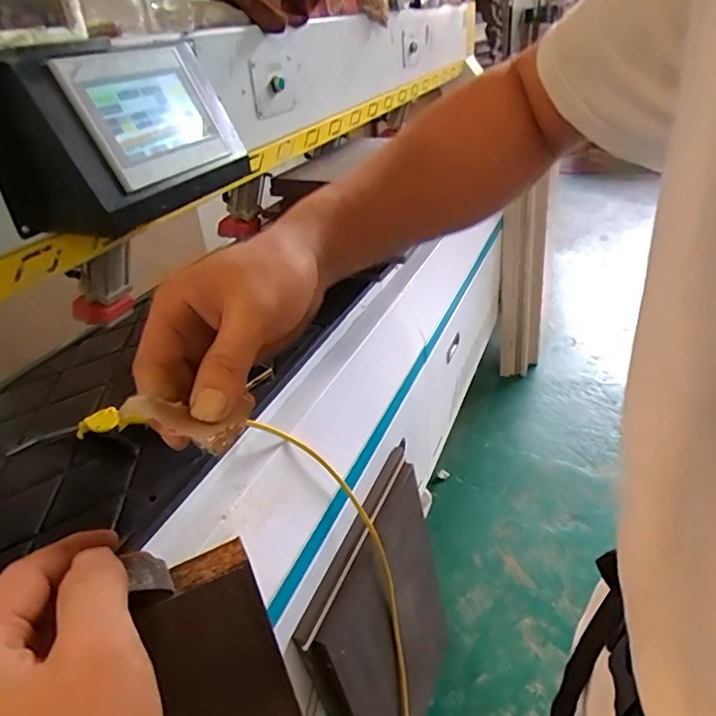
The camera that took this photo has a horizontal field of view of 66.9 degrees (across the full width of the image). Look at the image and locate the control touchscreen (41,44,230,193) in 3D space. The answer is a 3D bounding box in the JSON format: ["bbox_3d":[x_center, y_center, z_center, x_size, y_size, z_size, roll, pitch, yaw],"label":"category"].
[{"bbox_3d":[-0.253,-0.303,0.662,0.017,0.157,0.204,-22,18,38],"label":"control touchscreen"}]

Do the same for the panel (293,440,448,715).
[{"bbox_3d":[0.073,0.536,1.047,0.040,0.583,0.427,1,32,28],"label":"panel"}]

